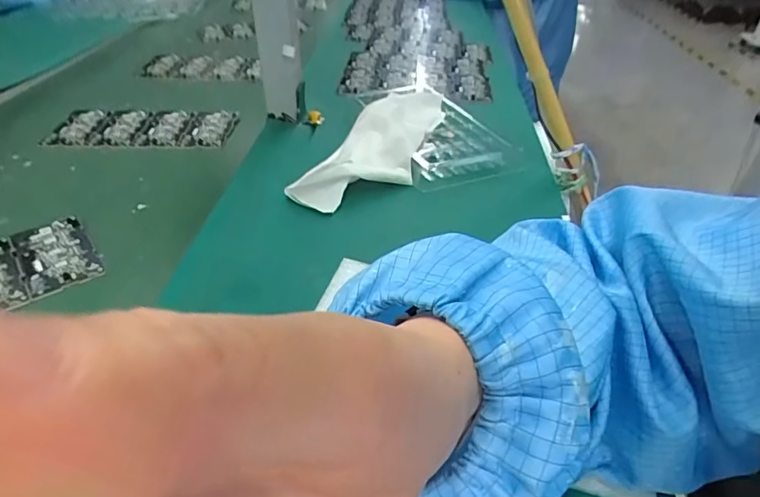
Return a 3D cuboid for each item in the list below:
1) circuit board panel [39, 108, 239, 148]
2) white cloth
[{"bbox_3d":[-0.305,-0.160,0.646,0.222,0.008,0.098,2,37,1],"label":"circuit board panel"},{"bbox_3d":[0.008,-0.126,0.564,0.096,0.035,0.286,15,40,18],"label":"white cloth"}]

